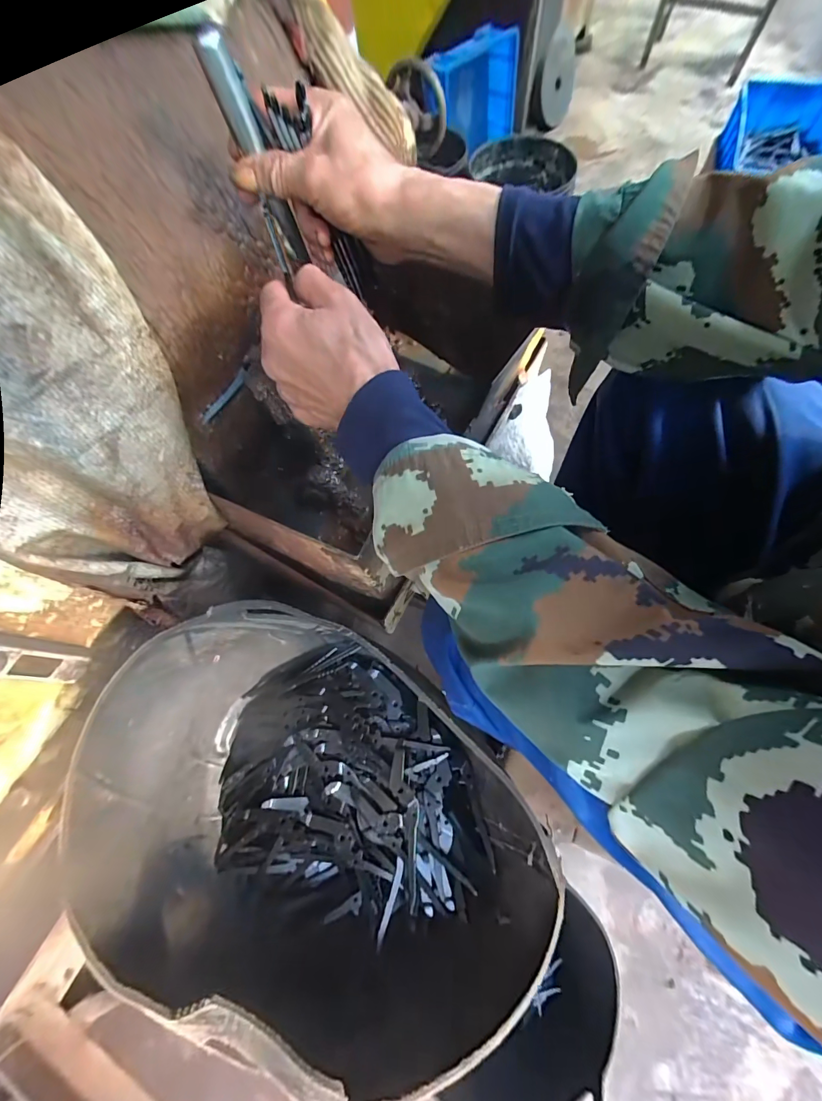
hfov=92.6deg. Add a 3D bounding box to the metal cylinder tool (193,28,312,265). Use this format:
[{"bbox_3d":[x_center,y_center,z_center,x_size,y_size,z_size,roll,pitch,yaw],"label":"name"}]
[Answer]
[{"bbox_3d":[-0.112,-0.287,0.295,0.017,0.128,0.016,31,74,27],"label":"metal cylinder tool"}]

